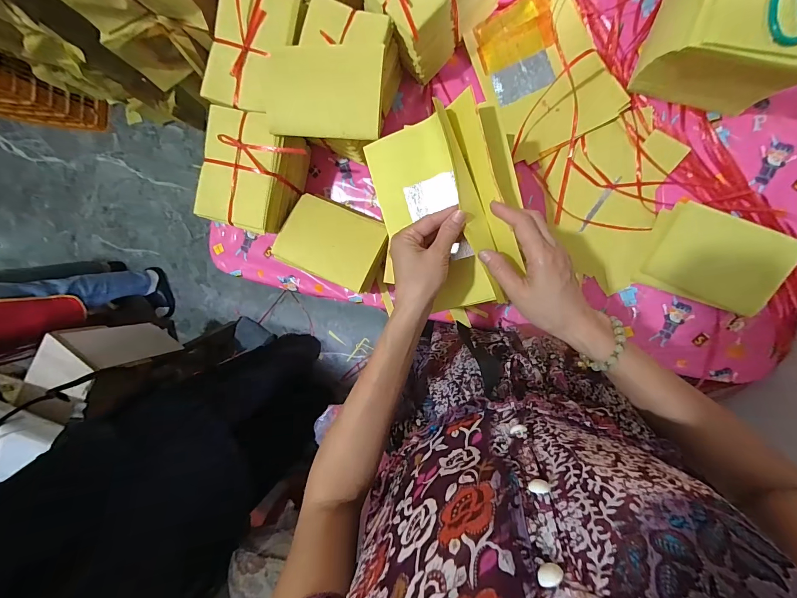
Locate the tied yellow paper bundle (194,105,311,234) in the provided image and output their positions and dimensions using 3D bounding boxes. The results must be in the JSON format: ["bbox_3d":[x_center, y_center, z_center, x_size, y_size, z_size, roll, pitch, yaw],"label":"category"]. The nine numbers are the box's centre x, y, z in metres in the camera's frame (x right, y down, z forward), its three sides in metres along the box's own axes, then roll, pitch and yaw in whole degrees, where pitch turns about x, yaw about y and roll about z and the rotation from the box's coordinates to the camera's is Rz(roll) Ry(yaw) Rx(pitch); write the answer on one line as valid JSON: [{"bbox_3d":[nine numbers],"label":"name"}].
[{"bbox_3d":[-0.225,-0.196,0.565,0.136,0.126,0.168,16,97,5],"label":"tied yellow paper bundle"}]

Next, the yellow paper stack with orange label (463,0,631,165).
[{"bbox_3d":[0.223,-0.358,0.537,0.168,0.022,0.232,-26,91,17],"label":"yellow paper stack with orange label"}]

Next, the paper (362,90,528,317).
[{"bbox_3d":[0.054,-0.100,0.402,0.169,0.069,0.225,-7,94,7],"label":"paper"}]

